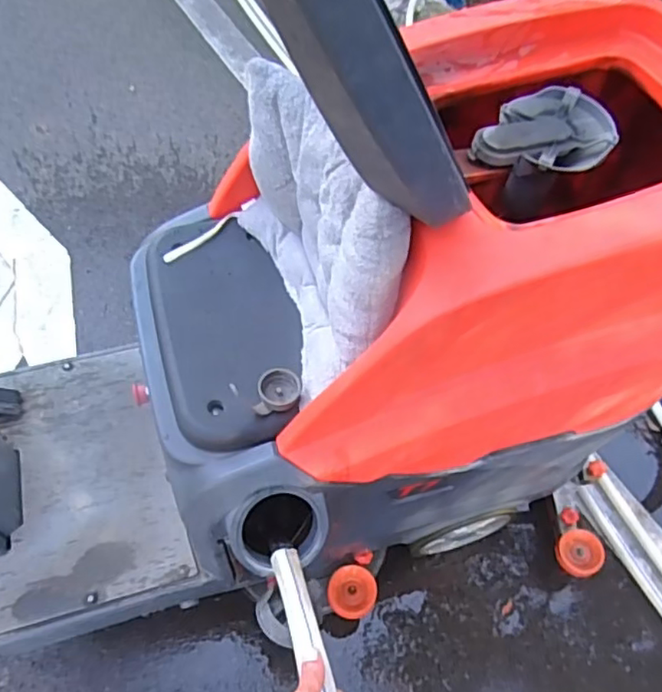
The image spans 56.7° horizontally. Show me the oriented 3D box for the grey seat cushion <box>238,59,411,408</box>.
[{"bbox_3d":[-0.025,-0.156,0.815,0.124,0.286,0.397,-14,60,-12],"label":"grey seat cushion"}]

